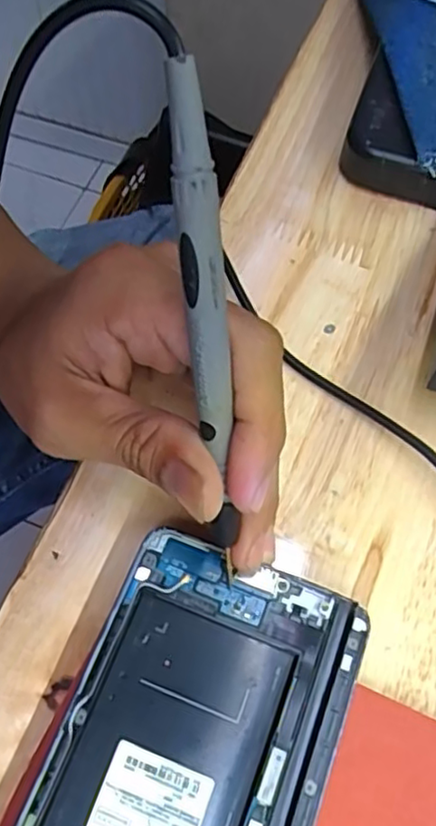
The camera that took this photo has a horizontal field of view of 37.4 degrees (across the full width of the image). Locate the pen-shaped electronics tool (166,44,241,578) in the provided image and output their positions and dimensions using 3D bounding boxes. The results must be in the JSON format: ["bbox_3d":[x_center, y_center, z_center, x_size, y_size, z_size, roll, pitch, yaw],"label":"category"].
[{"bbox_3d":[-0.002,-0.011,0.168,0.010,0.143,0.014,-4,35,0],"label":"pen-shaped electronics tool"}]

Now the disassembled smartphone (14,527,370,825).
[{"bbox_3d":[-0.014,0.113,0.182,0.077,0.007,0.145,20,68,10],"label":"disassembled smartphone"}]

